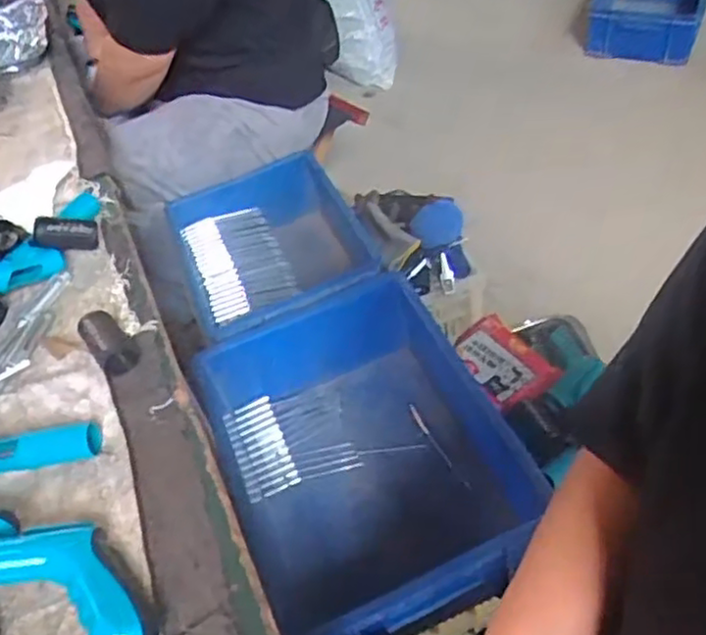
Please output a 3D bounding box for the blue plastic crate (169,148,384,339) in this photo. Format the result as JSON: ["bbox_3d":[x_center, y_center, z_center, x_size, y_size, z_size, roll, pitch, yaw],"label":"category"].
[{"bbox_3d":[-0.117,-0.066,1.106,0.279,0.196,0.336,-20,47,-9],"label":"blue plastic crate"}]

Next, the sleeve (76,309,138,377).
[{"bbox_3d":[-0.228,0.023,0.640,0.035,0.030,0.066,-34,51,-22],"label":"sleeve"}]

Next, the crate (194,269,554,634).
[{"bbox_3d":[0.021,0.151,0.824,0.333,0.159,0.431,-23,48,-13],"label":"crate"}]

